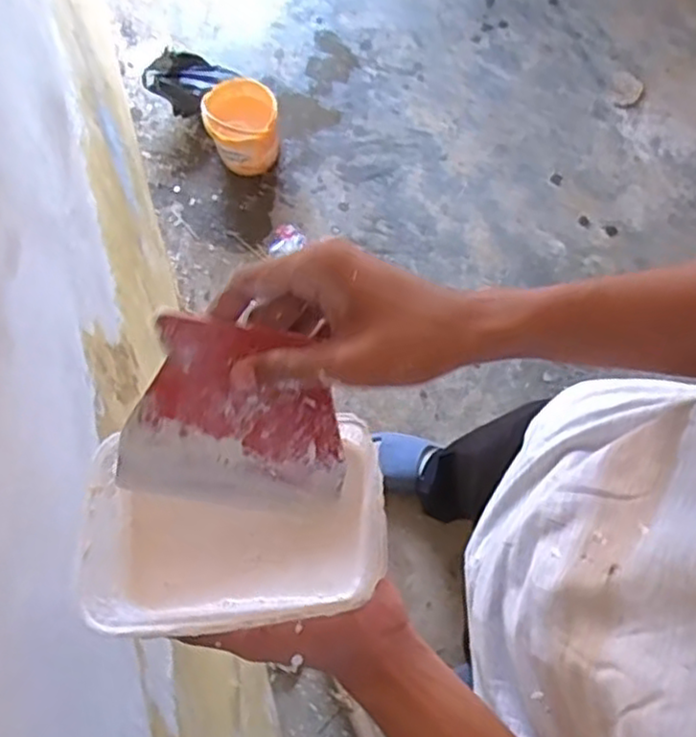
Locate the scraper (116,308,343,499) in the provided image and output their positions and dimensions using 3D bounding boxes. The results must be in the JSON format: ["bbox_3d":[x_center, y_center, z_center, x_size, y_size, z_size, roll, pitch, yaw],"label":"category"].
[{"bbox_3d":[-0.060,0.026,0.382,0.118,0.005,0.102,9,108,-4],"label":"scraper"}]

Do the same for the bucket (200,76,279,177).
[{"bbox_3d":[-0.239,-0.555,1.612,0.154,0.196,0.143,0,75,0],"label":"bucket"}]

